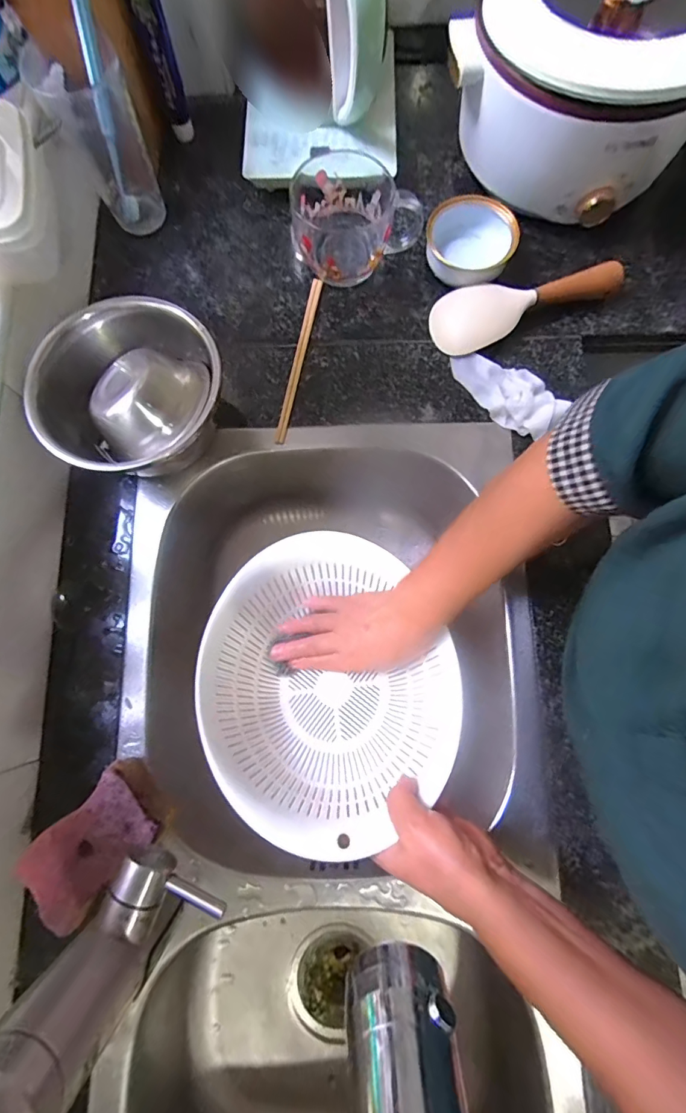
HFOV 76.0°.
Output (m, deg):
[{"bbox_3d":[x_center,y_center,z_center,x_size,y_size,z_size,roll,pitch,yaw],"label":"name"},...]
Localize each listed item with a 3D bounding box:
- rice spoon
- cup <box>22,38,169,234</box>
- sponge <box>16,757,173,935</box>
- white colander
[{"bbox_3d":[0.197,-0.290,0.488,0.205,0.037,0.066,-22,79,-3],"label":"rice spoon"},{"bbox_3d":[-0.258,-0.450,0.481,0.079,0.142,0.067,-31,79,-5],"label":"cup"},{"bbox_3d":[-0.210,0.244,0.380,0.069,0.052,0.112,40,82,9],"label":"sponge"},{"bbox_3d":[-0.017,0.124,0.441,0.272,0.121,0.272,-2,55,2],"label":"white colander"}]

